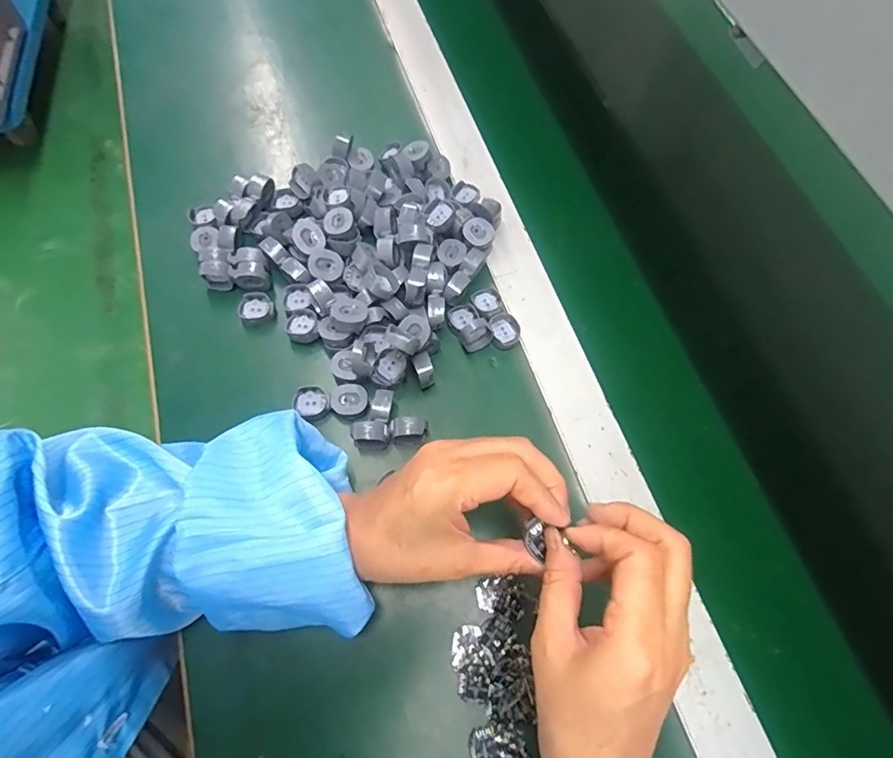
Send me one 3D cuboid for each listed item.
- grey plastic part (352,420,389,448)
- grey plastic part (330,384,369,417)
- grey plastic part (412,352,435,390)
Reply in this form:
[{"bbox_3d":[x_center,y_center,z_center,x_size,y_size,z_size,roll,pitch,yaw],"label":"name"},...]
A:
[{"bbox_3d":[-0.057,0.042,0.377,0.026,0.021,0.015,3,67,-1],"label":"grey plastic part"},{"bbox_3d":[-0.075,0.018,0.388,0.028,0.013,0.025,12,67,2],"label":"grey plastic part"},{"bbox_3d":[-0.018,-0.005,0.400,0.014,0.028,0.024,-19,69,-11],"label":"grey plastic part"}]

